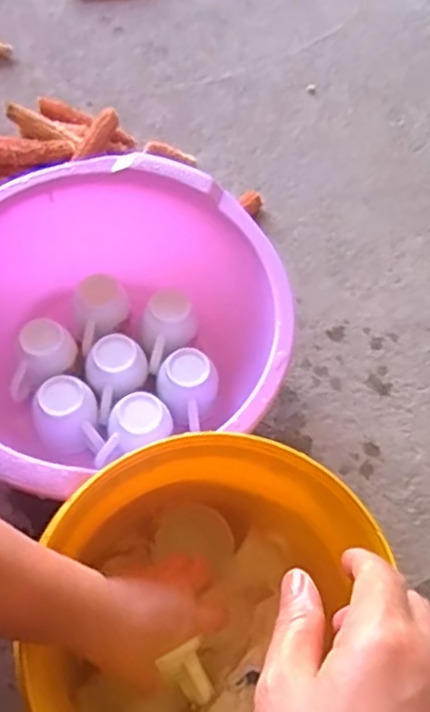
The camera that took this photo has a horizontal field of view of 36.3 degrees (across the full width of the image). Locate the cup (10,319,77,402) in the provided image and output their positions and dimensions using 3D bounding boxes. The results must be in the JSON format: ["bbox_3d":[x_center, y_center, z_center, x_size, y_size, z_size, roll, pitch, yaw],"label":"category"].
[{"bbox_3d":[-0.192,0.005,0.739,0.058,0.052,0.082,14,63,2],"label":"cup"}]

